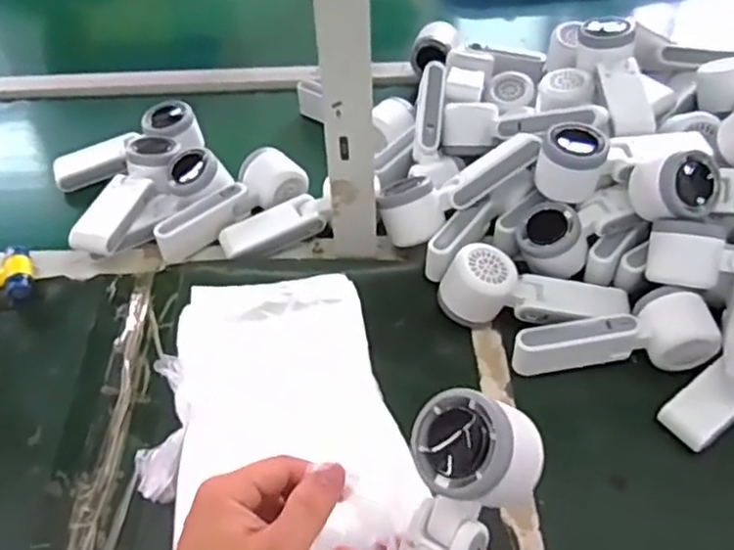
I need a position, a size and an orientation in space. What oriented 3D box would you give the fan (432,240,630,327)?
[{"bbox_3d":[0.151,0.020,0.627,0.167,0.061,0.055,9,48,-10],"label":"fan"}]

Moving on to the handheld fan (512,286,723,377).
[{"bbox_3d":[0.208,0.049,0.587,0.168,0.043,0.065,1,49,3],"label":"handheld fan"}]

